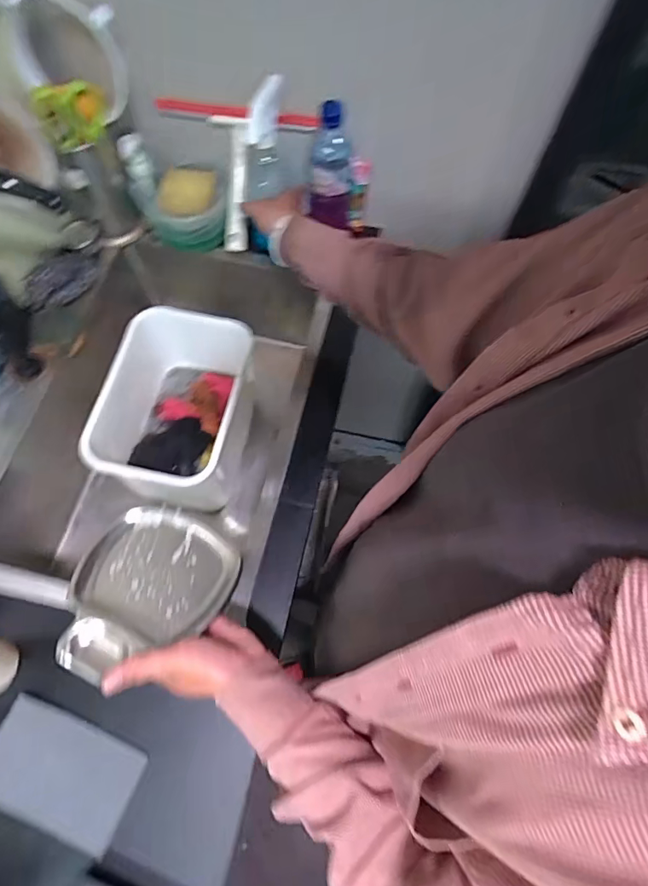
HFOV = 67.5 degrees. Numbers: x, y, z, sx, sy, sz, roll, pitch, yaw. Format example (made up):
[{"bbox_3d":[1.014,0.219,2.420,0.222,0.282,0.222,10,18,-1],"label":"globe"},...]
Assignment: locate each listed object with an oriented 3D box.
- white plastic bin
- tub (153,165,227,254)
[{"bbox_3d":[-0.241,-0.049,0.801,0.214,0.177,0.274,9,67,3],"label":"white plastic bin"},{"bbox_3d":[-0.224,-0.393,0.801,0.120,0.089,0.104,-15,68,-7],"label":"tub"}]

